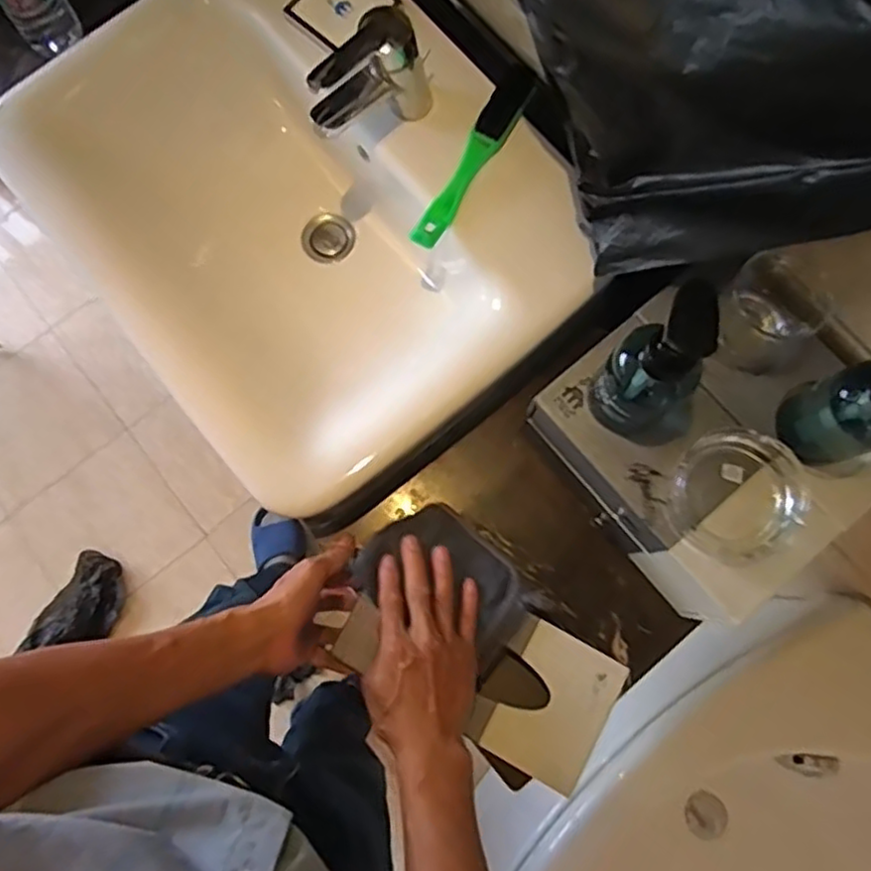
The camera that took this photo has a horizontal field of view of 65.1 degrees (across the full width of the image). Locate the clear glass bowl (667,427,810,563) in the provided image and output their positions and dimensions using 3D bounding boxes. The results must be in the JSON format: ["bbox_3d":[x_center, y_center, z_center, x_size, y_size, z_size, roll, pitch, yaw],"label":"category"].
[{"bbox_3d":[0.248,0.049,0.564,0.098,0.032,0.102,0,78,0],"label":"clear glass bowl"}]

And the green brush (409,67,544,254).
[{"bbox_3d":[0.039,-0.271,0.658,0.029,0.027,0.207,31,80,7],"label":"green brush"}]

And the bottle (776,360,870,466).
[{"bbox_3d":[0.318,-0.024,0.502,0.056,0.173,0.069,-17,78,-3],"label":"bottle"}]

